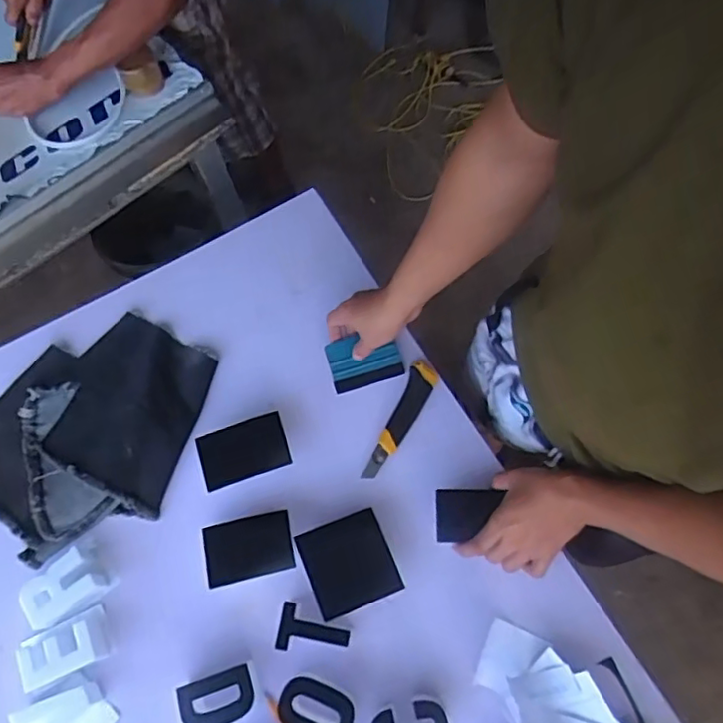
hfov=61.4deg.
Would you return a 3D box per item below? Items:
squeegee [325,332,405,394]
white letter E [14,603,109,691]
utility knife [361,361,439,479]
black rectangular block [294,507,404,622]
[{"bbox_3d":[0.004,-0.001,0.833,0.098,0.008,0.068,-14,84,-3],"label":"squeegee"},{"bbox_3d":[-0.351,0.337,0.717,0.095,0.042,0.061,-24,70,-7],"label":"white letter E"},{"bbox_3d":[0.053,0.080,0.814,0.036,0.014,0.172,25,72,11],"label":"utility knife"},{"bbox_3d":[-0.015,0.240,0.729,0.101,0.032,0.103,-21,70,-6],"label":"black rectangular block"}]

